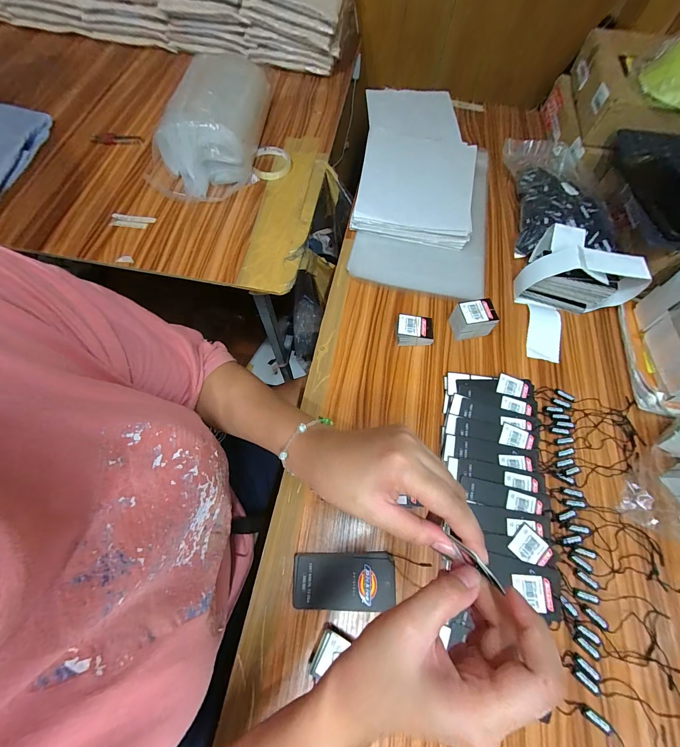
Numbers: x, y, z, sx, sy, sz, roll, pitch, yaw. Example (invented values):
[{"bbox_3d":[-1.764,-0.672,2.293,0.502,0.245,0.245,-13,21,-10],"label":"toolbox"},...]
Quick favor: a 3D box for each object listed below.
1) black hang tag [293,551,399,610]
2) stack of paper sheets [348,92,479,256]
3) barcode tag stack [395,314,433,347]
[{"bbox_3d":[0.005,0.228,0.340,0.109,0.010,0.053,-1,56,0],"label":"black hang tag"},{"bbox_3d":[0.154,-0.459,0.639,0.216,0.028,0.486,6,66,0],"label":"stack of paper sheets"},{"bbox_3d":[0.112,-0.063,0.469,0.054,0.027,0.041,6,66,0],"label":"barcode tag stack"}]

